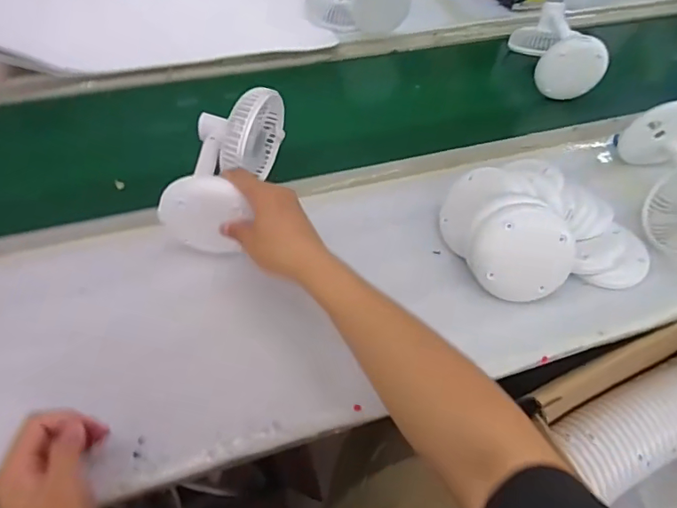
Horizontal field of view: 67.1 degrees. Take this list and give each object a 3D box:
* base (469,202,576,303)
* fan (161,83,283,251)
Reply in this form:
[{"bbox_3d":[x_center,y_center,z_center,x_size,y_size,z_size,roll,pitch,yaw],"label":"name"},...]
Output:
[{"bbox_3d":[0.205,-0.001,0.566,0.106,0.103,0.021,13,7,0],"label":"base"},{"bbox_3d":[-0.127,-0.110,0.603,0.094,0.122,0.224,11,47,6],"label":"fan"}]

